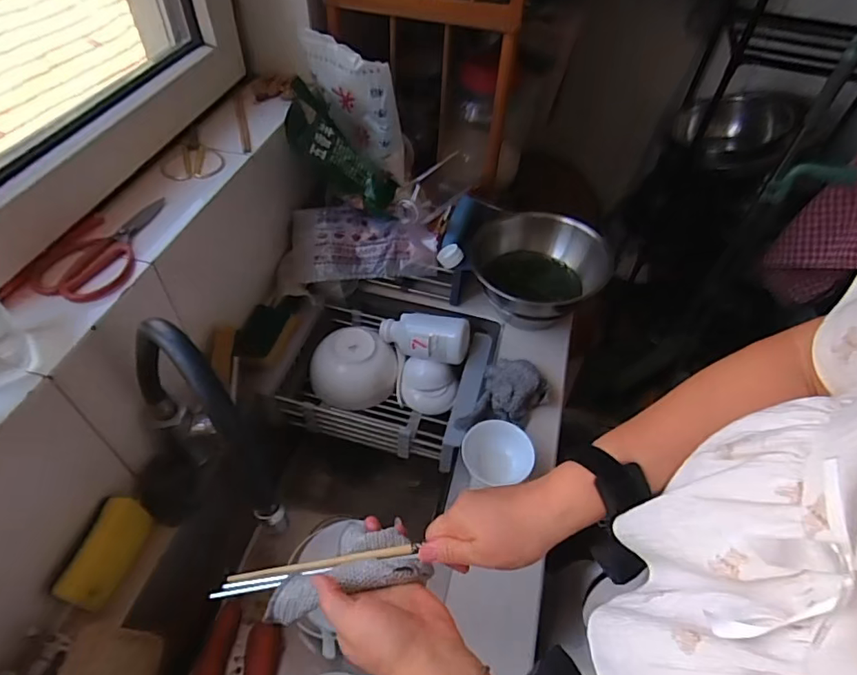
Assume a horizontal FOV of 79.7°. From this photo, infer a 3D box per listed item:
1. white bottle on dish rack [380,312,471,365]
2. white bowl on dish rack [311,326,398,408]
[{"bbox_3d":[-0.010,0.000,0.857,0.153,0.059,0.062,13,50,7],"label":"white bottle on dish rack"},{"bbox_3d":[-0.129,0.046,0.879,0.140,0.071,0.127,-13,52,-15],"label":"white bowl on dish rack"}]

